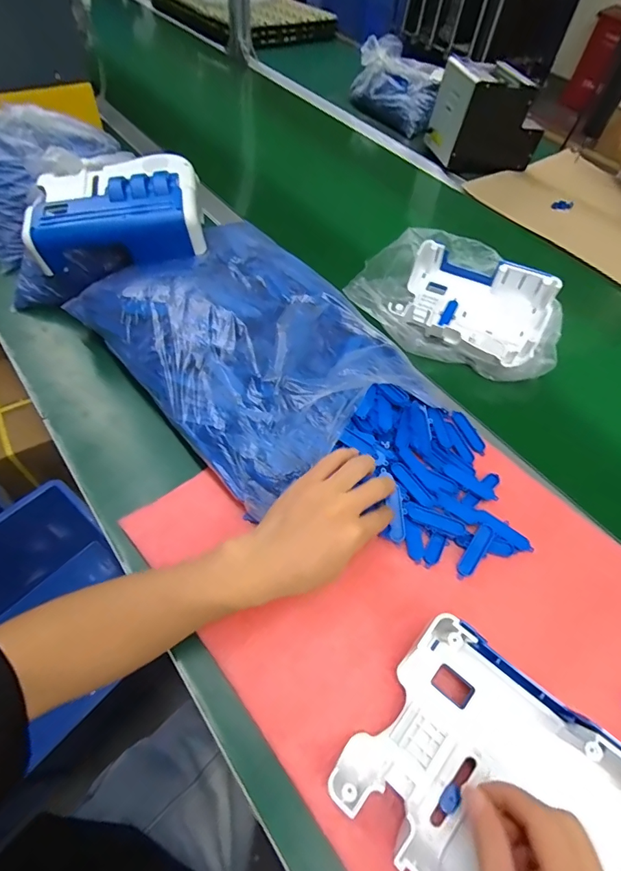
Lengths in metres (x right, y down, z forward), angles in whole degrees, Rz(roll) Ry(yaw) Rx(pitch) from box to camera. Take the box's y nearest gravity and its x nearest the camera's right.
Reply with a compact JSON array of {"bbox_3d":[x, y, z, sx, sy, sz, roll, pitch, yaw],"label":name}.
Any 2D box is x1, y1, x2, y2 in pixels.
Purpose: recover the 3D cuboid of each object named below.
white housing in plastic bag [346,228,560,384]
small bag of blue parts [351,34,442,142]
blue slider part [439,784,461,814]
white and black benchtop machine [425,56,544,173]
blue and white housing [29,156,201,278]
[{"bbox_3d":[0.198,-0.185,0.576,0.268,0.051,0.204,30,58,15],"label":"white housing in plastic bag"},{"bbox_3d":[0.199,-0.773,0.973,0.131,0.104,0.231,-36,65,-26],"label":"small bag of blue parts"},{"bbox_3d":[0.092,0.239,0.287,0.012,0.005,0.016,38,60,19],"label":"blue slider part"},{"bbox_3d":[0.347,-0.618,0.851,0.190,0.144,0.124,-5,56,-9],"label":"white and black benchtop machine"},{"bbox_3d":[-0.218,-0.263,0.500,0.184,0.062,0.134,-7,56,-10],"label":"blue and white housing"}]

